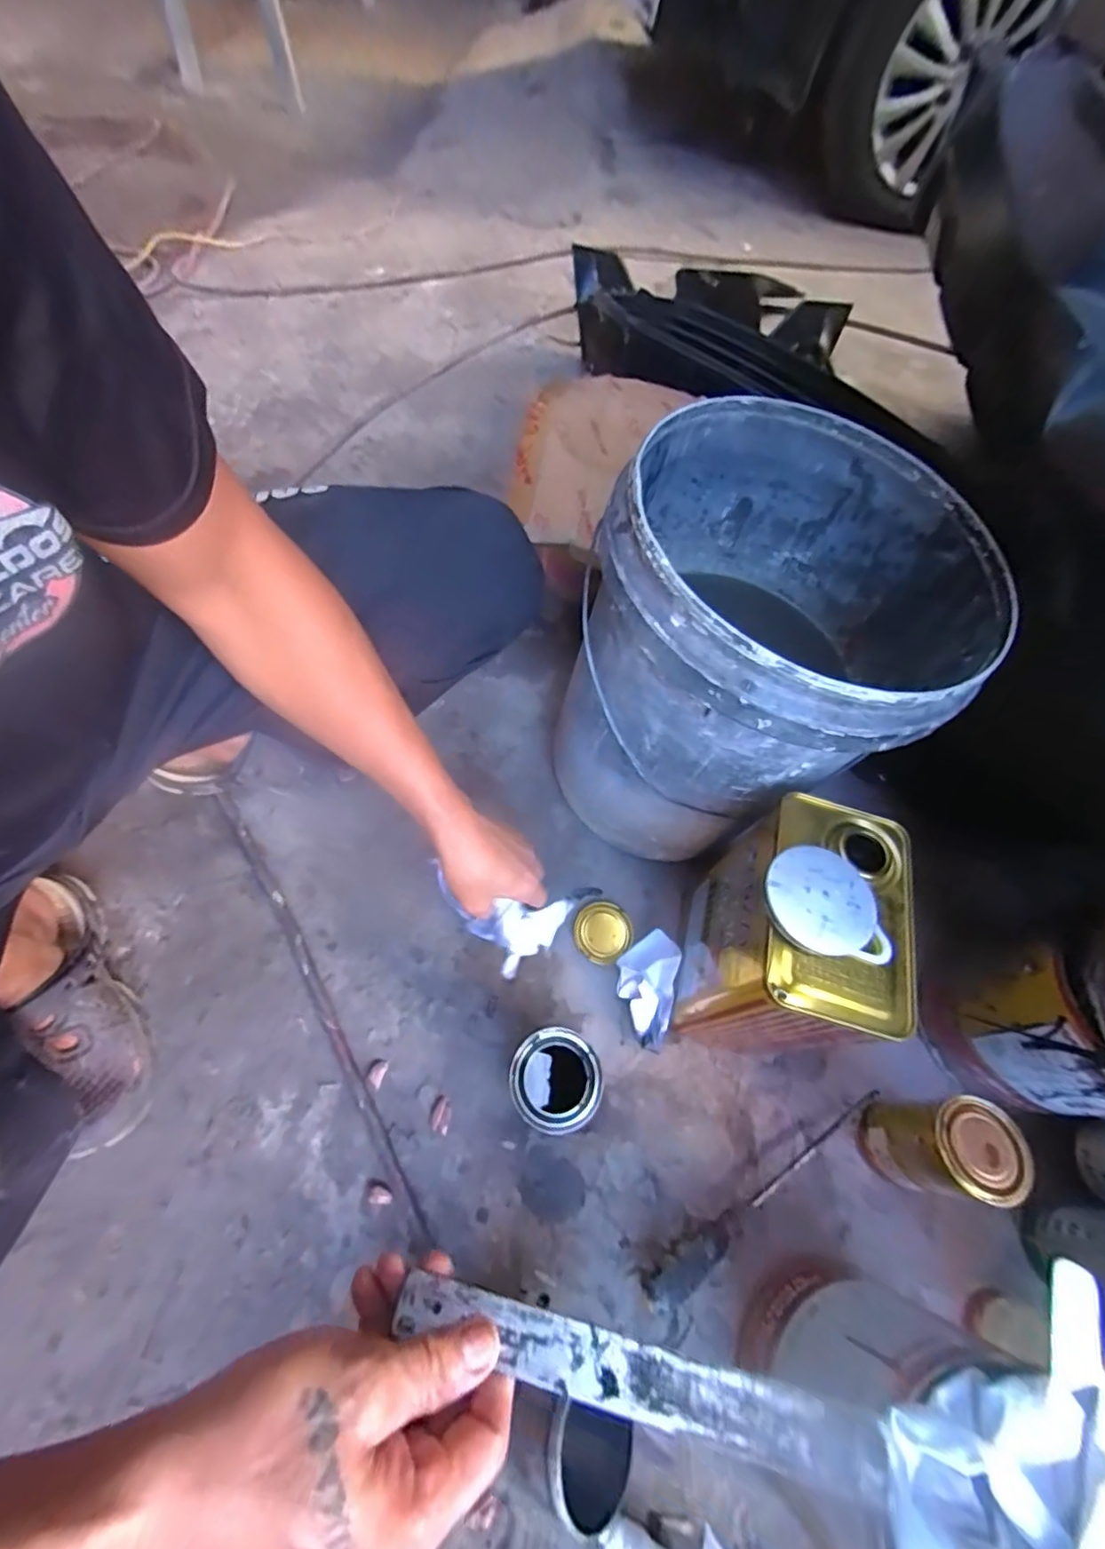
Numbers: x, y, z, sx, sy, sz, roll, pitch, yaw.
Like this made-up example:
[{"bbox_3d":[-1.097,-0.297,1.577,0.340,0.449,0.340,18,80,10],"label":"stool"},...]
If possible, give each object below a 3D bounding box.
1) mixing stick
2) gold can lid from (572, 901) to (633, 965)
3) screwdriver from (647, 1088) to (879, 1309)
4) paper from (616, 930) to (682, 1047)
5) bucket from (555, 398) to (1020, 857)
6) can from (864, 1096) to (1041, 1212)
[{"bbox_3d":[0.031,0.259,0.246,0.201,0.006,0.024,5,47,14],"label":"mixing stick"},{"bbox_3d":[0.056,0.175,0.630,0.064,0.011,0.065,1,62,-3],"label":"gold can lid"},{"bbox_3d":[0.204,0.389,0.531,0.297,0.033,0.033,-19,64,-27],"label":"screwdriver"},{"bbox_3d":[0.097,0.215,0.588,0.061,0.049,0.113,15,62,5],"label":"paper"},{"bbox_3d":[0.186,-0.108,0.546,0.283,0.322,0.302,3,61,-5],"label":"bucket"},{"bbox_3d":[0.343,0.332,0.511,0.074,0.131,0.071,1,62,-3],"label":"can"}]

